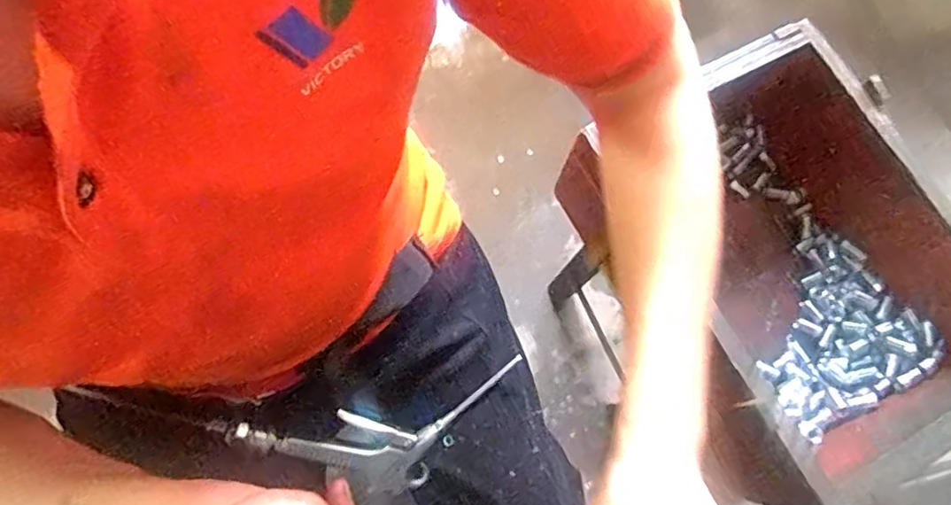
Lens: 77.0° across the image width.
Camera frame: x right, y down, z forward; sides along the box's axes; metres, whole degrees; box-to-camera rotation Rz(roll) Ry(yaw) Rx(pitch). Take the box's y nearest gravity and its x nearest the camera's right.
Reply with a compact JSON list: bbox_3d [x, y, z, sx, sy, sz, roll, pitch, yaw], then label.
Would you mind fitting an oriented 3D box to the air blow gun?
[{"bbox_3d":[-0.086,0.146,0.489,0.246,0.056,0.092,-1,71,-14],"label":"air blow gun"}]

